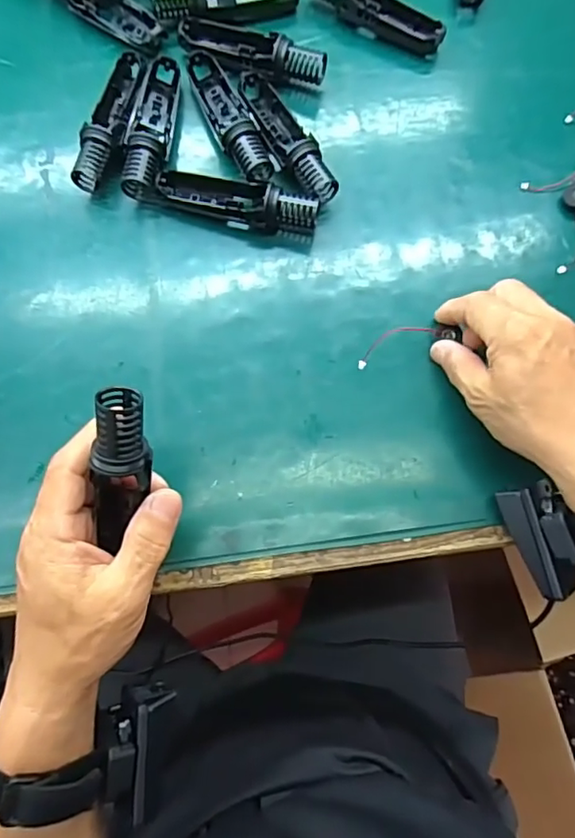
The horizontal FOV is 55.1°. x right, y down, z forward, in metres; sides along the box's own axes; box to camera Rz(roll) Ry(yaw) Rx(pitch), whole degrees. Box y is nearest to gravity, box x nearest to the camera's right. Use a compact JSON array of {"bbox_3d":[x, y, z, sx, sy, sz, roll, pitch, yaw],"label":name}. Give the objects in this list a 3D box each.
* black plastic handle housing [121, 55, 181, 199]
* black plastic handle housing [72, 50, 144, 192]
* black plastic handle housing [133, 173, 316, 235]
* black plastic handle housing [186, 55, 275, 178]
[{"bbox_3d":[-0.105,-0.226,0.427,0.030,0.033,0.121,3,75,0],"label":"black plastic handle housing"},{"bbox_3d":[-0.136,-0.233,0.428,0.026,0.032,0.123,11,75,2],"label":"black plastic handle housing"},{"bbox_3d":[-0.041,-0.164,0.411,0.129,0.032,0.033,14,75,2],"label":"black plastic handle housing"},{"bbox_3d":[-0.046,-0.236,0.427,0.028,0.025,0.124,-23,76,-7],"label":"black plastic handle housing"}]

